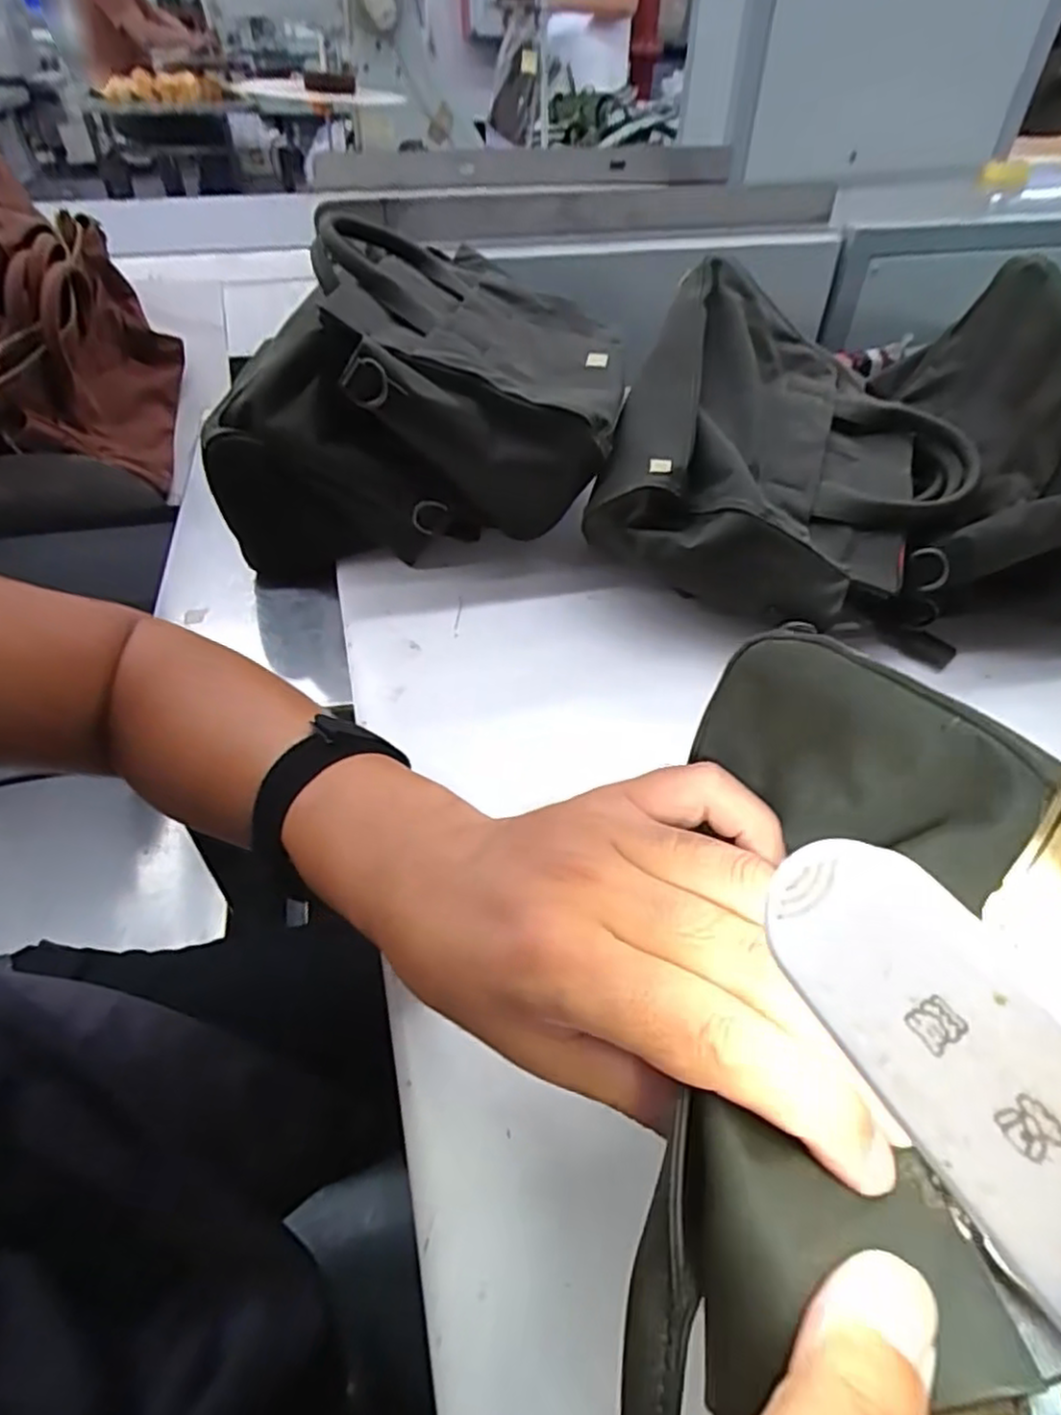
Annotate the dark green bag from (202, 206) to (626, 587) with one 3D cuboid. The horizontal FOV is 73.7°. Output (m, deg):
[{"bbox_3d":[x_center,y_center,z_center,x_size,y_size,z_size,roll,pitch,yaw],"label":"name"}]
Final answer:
[{"bbox_3d":[-0.081,-0.248,0.583,0.295,0.183,0.250,4,46,4],"label":"dark green bag"}]

